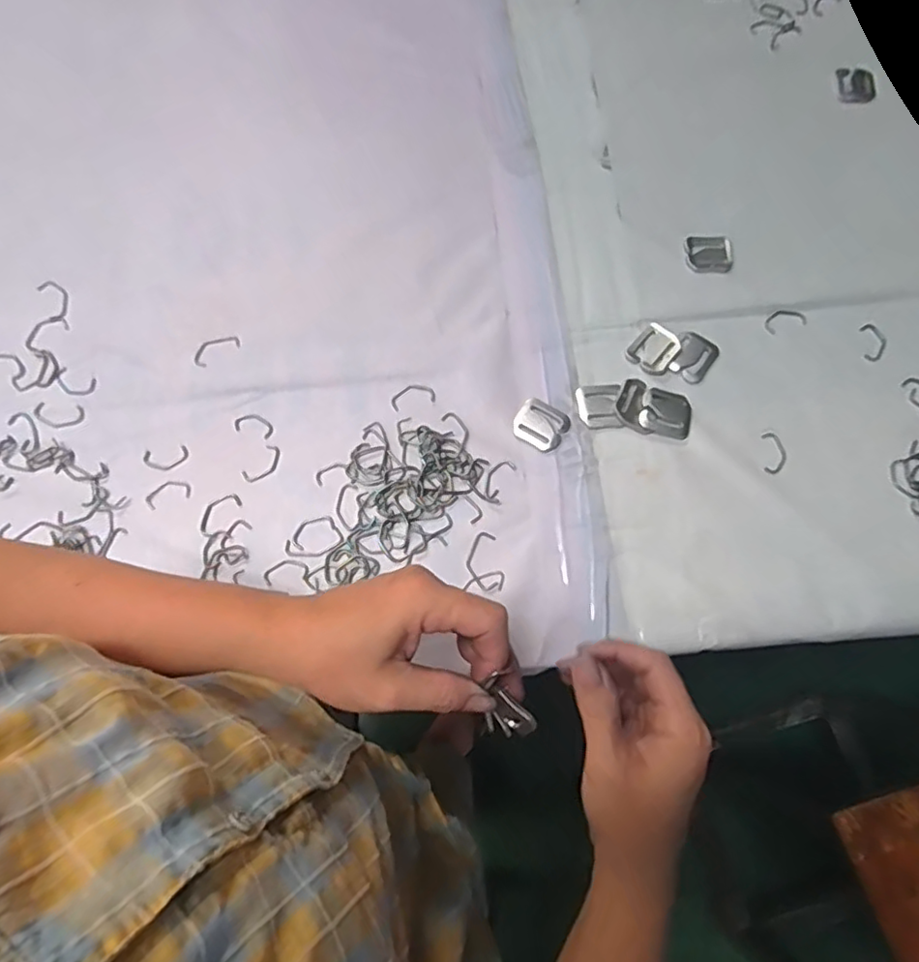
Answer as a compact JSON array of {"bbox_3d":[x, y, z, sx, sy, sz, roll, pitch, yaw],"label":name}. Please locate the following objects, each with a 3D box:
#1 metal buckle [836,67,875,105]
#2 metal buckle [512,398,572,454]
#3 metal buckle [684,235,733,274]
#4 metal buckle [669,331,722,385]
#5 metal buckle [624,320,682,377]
[{"bbox_3d":[0.373,-0.372,0.579,0.033,0.006,0.041,3,73,2],"label":"metal buckle"},{"bbox_3d":[0.064,-0.044,0.481,0.040,0.004,0.037,29,76,10],"label":"metal buckle"},{"bbox_3d":[0.213,-0.194,0.524,0.039,0.004,0.037,2,73,2],"label":"metal buckle"},{"bbox_3d":[0.189,-0.100,0.495,0.034,0.004,0.043,39,78,12],"label":"metal buckle"},{"bbox_3d":[0.158,-0.107,0.497,0.034,0.004,0.042,42,78,13],"label":"metal buckle"}]

